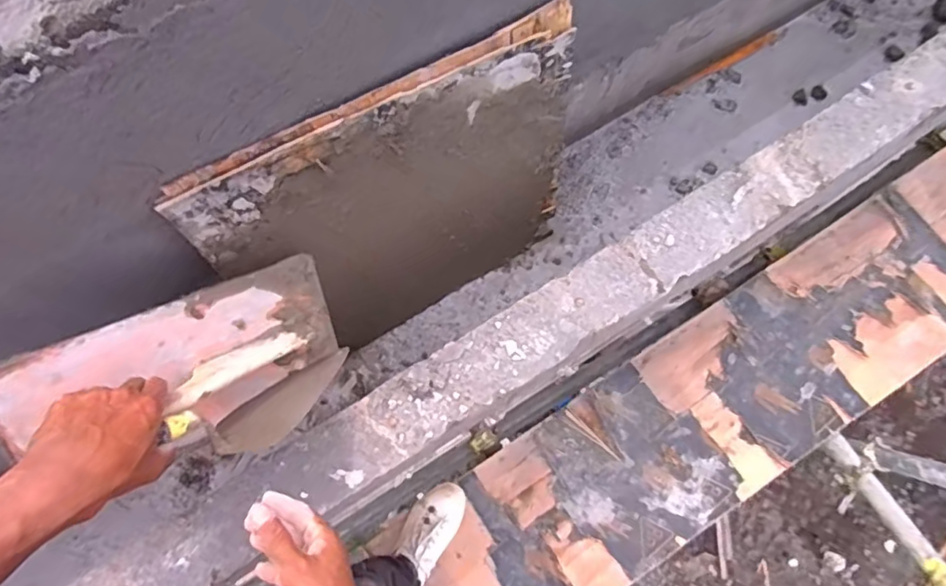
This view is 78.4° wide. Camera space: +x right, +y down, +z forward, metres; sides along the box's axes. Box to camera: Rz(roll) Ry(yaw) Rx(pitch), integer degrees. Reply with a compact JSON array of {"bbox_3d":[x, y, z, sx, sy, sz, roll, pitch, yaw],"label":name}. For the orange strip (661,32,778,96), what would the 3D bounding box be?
[{"bbox_3d":[0.489,-0.449,1.139,0.266,0.008,0.019,-29,78,-7],"label":"orange strip"}]

